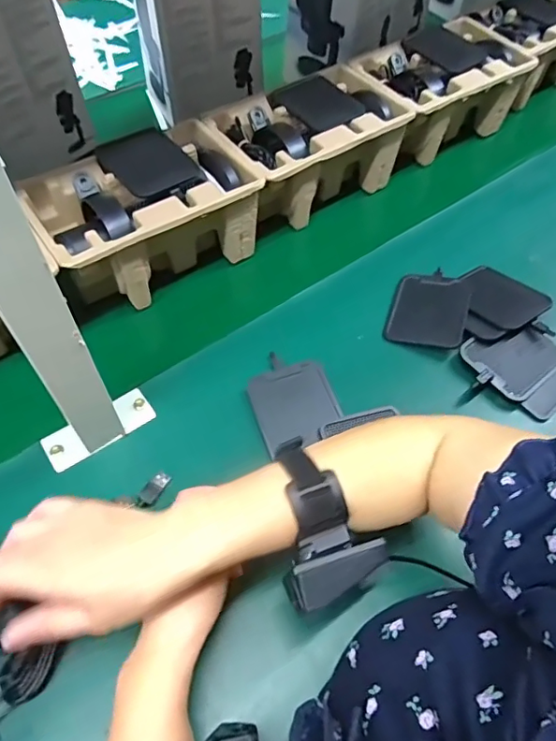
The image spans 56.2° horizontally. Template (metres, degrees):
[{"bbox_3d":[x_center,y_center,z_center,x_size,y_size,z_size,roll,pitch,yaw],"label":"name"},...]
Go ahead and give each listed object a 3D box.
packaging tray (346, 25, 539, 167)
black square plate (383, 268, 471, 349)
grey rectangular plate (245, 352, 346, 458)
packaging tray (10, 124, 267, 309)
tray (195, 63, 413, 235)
[{"bbox_3d":[0.227,-0.396,0.756,0.230,0.108,0.142,-30,64,-18],"label":"packaging tray"},{"bbox_3d":[0.168,-0.070,0.577,0.082,0.007,0.102,10,59,23],"label":"black square plate"},{"bbox_3d":[0.015,0.026,0.506,0.080,0.015,0.090,-19,61,-12],"label":"grey rectangular plate"},{"bbox_3d":[-0.149,-0.171,0.584,0.228,0.102,0.144,-32,64,-19],"label":"packaging tray"},{"bbox_3d":[0.037,-0.282,0.667,0.236,0.102,0.147,-30,63,-18],"label":"tray"}]

